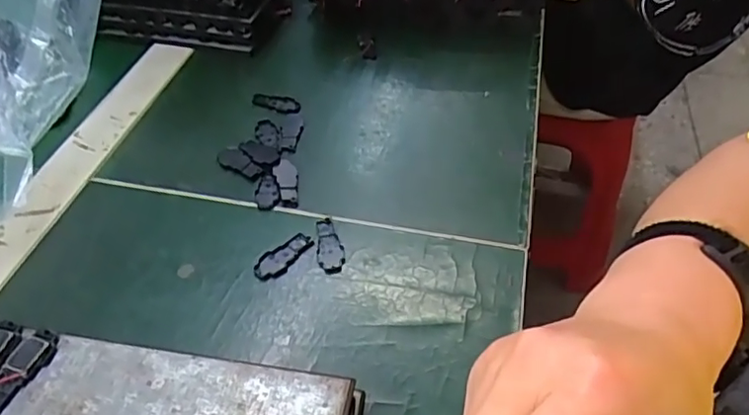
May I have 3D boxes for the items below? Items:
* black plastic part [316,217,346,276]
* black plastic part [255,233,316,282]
[{"bbox_3d":[-0.027,0.022,0.342,0.016,0.004,0.041,-7,47,-4],"label":"black plastic part"},{"bbox_3d":[-0.055,0.029,0.338,0.017,0.004,0.039,29,54,27],"label":"black plastic part"}]

